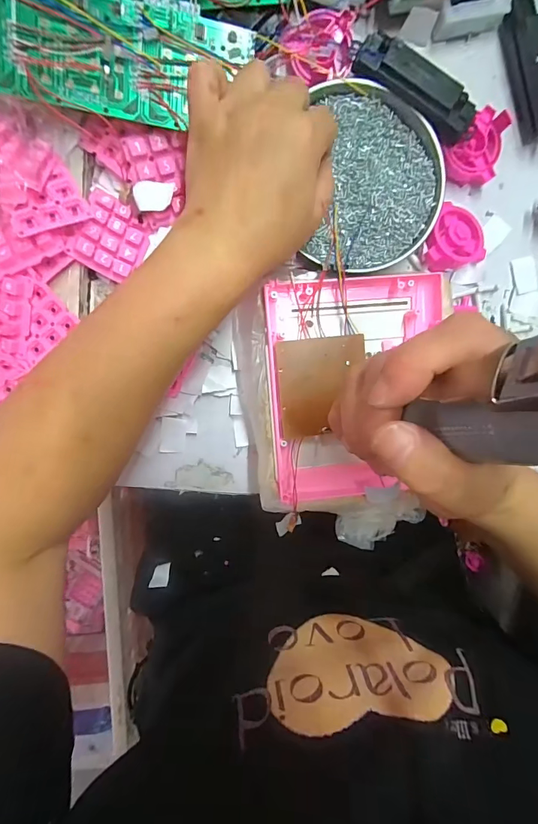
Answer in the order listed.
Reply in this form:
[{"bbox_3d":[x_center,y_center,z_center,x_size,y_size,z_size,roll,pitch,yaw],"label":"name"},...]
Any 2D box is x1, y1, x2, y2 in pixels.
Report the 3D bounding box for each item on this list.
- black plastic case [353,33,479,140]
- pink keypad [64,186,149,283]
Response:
[{"bbox_3d":[0.108,-0.238,0.288,0.097,0.026,0.026,29,94,-7],"label":"black plastic case"},{"bbox_3d":[-0.118,-0.130,0.294,0.047,0.009,0.054,25,80,-31],"label":"pink keypad"}]

